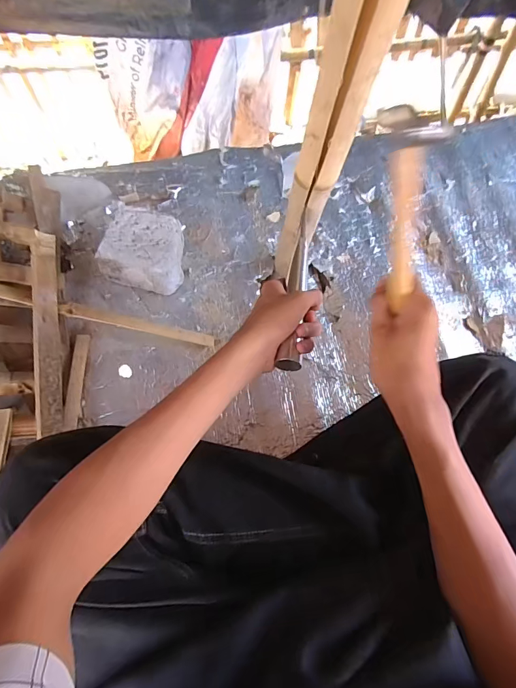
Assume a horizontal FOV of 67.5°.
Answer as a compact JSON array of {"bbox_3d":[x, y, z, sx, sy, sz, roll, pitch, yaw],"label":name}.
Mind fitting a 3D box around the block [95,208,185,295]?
[{"bbox_3d":[-0.192,-0.160,0.666,0.132,0.071,0.114,12,68,2],"label":"block"}]

